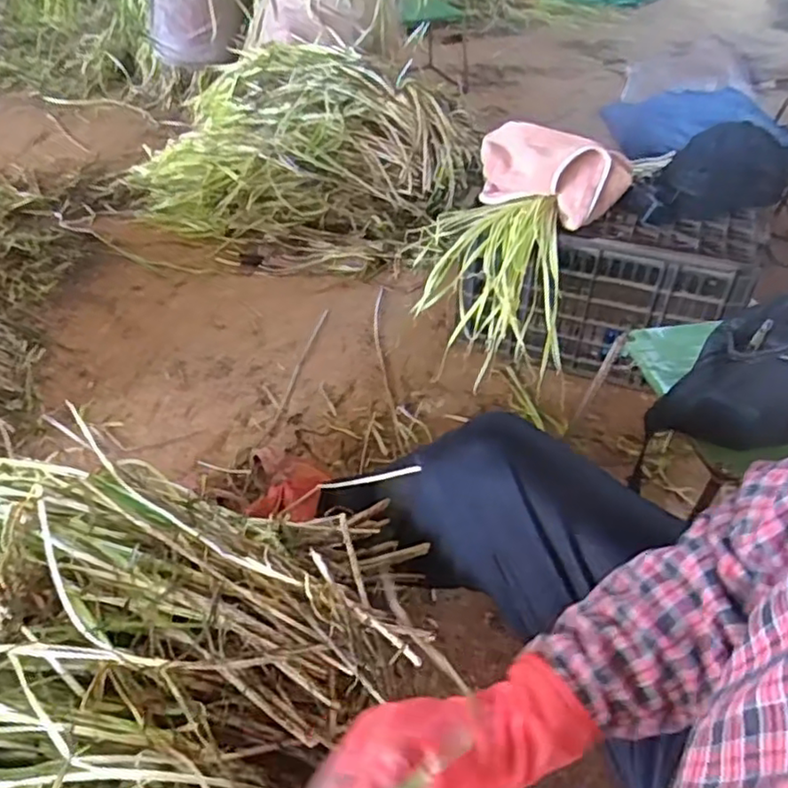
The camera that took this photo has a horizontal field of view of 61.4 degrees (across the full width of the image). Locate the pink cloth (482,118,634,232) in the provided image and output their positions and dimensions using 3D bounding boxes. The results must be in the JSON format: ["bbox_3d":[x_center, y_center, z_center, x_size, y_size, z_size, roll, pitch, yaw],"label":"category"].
[{"bbox_3d":[0.252,-0.369,1.096,0.257,0.110,0.136,18,47,19],"label":"pink cloth"}]

